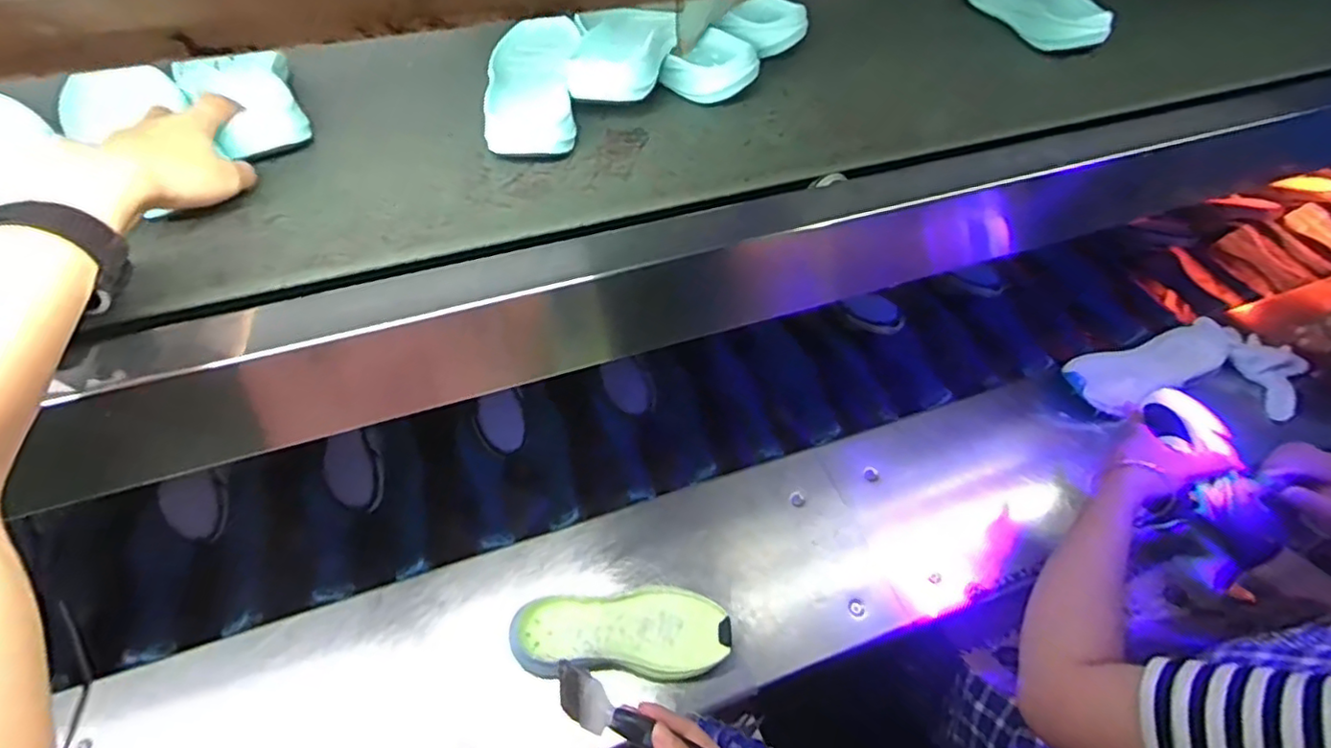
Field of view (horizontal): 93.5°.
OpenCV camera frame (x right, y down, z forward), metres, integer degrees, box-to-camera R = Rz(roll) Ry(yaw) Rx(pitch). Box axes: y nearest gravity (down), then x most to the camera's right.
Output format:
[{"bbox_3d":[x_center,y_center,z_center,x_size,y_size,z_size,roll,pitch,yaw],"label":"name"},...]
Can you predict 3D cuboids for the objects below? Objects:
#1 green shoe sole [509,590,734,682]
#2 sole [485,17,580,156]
[{"bbox_3d":[-0.046,0.278,0.668,0.222,0.043,0.084,2,54,-2],"label":"green shoe sole"},{"bbox_3d":[-0.112,-0.256,0.534,0.071,0.045,0.177,-2,54,-4],"label":"sole"}]

